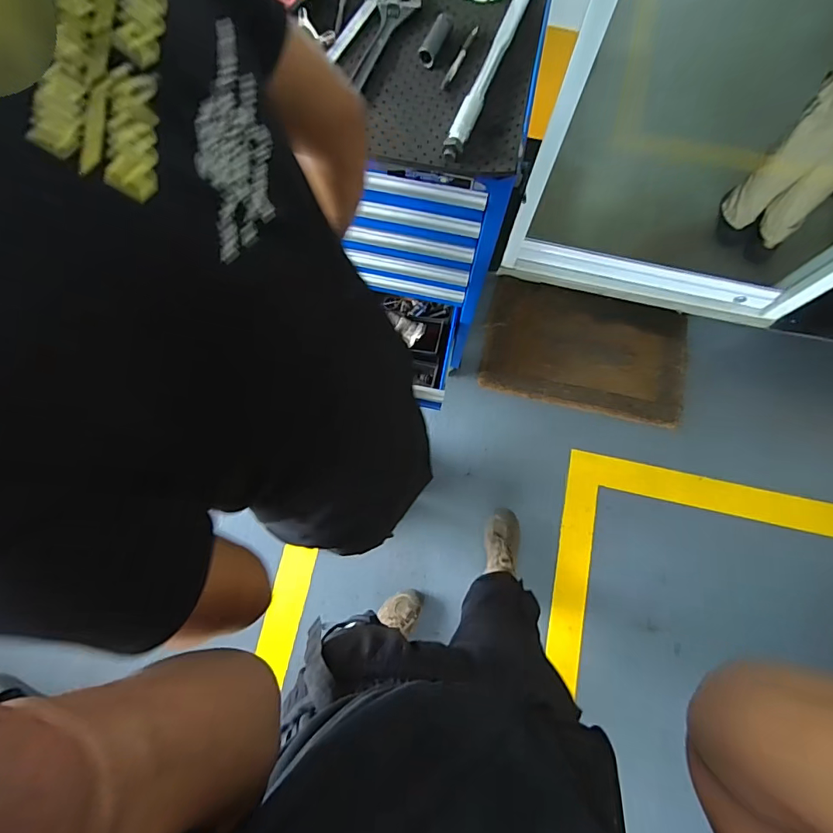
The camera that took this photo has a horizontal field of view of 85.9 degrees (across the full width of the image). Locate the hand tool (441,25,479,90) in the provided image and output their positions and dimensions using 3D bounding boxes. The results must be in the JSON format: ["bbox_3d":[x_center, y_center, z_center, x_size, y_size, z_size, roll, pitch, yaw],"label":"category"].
[{"bbox_3d":[0.068,-0.553,0.687,0.013,0.008,0.131,25,76,5],"label":"hand tool"}]

